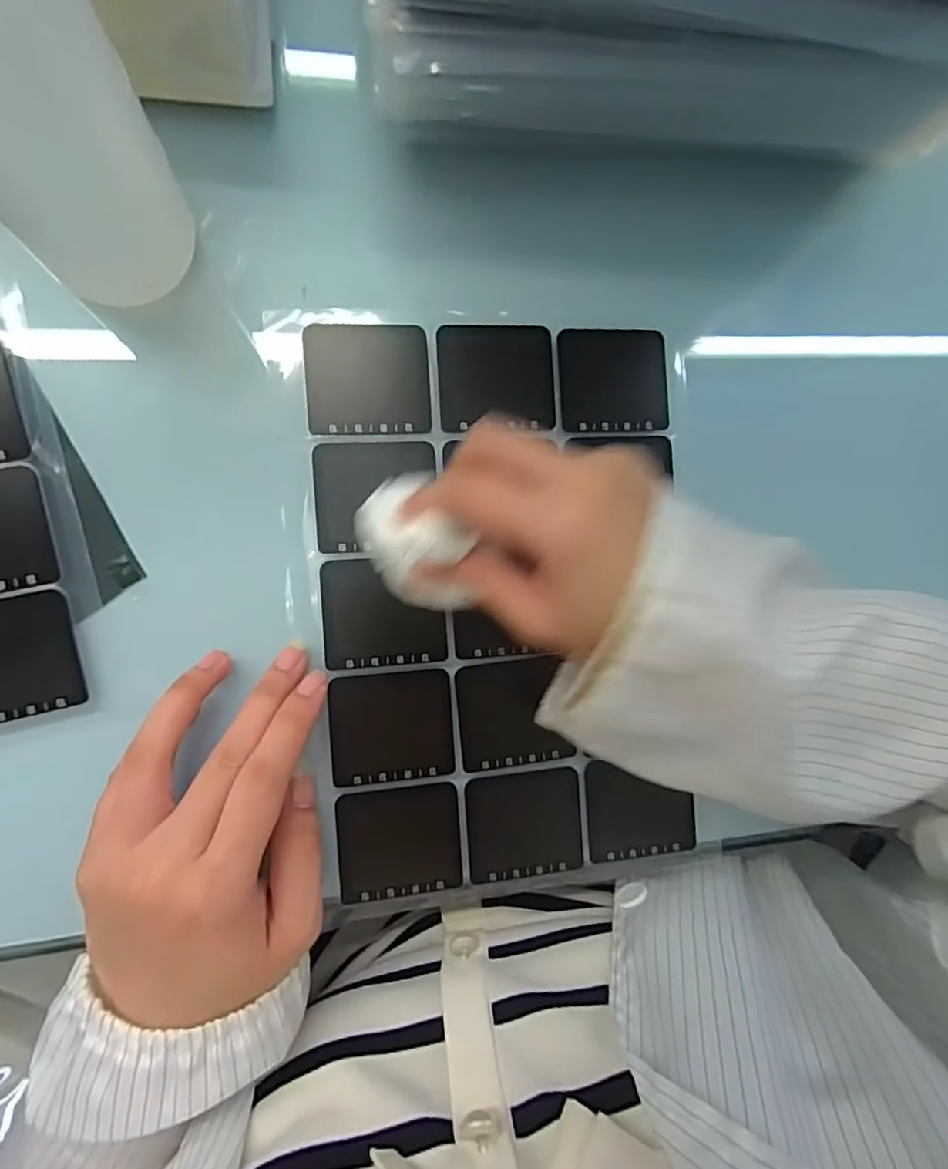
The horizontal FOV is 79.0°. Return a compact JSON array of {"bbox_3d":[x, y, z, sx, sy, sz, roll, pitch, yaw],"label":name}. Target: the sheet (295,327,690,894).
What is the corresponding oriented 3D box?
[{"bbox_3d":[0.015,0.009,0.274,0.174,0.005,0.263,-3,90,-9],"label":"sheet"}]

